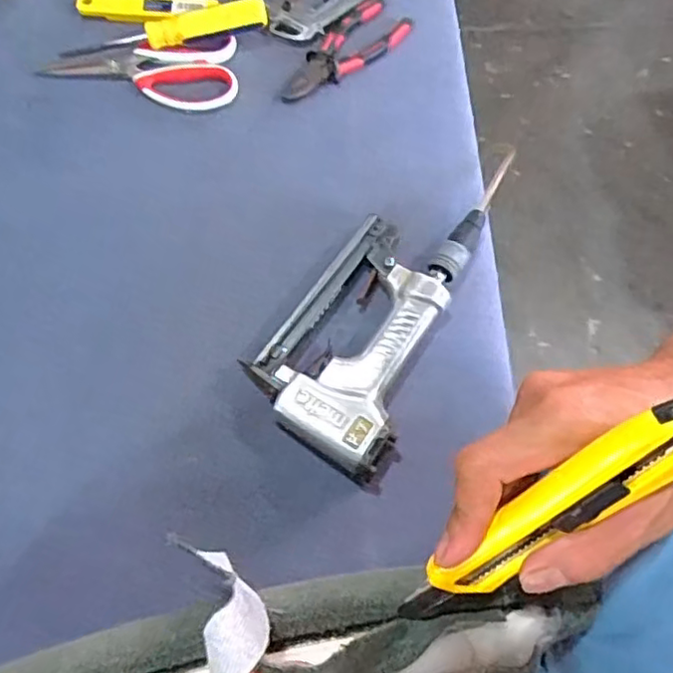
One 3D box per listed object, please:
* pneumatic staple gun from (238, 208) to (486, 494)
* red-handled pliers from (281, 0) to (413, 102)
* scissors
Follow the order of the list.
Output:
[{"bbox_3d":[0.034,-0.014,0.541,0.129,0.040,0.240,29,73,7],"label":"pneumatic staple gun"},{"bbox_3d":[0.005,-0.277,0.635,0.148,0.018,0.057,-41,78,-14],"label":"red-handled pliers"},{"bbox_3d":[-0.183,-0.255,0.617,0.174,0.017,0.073,5,71,-1],"label":"scissors"}]

